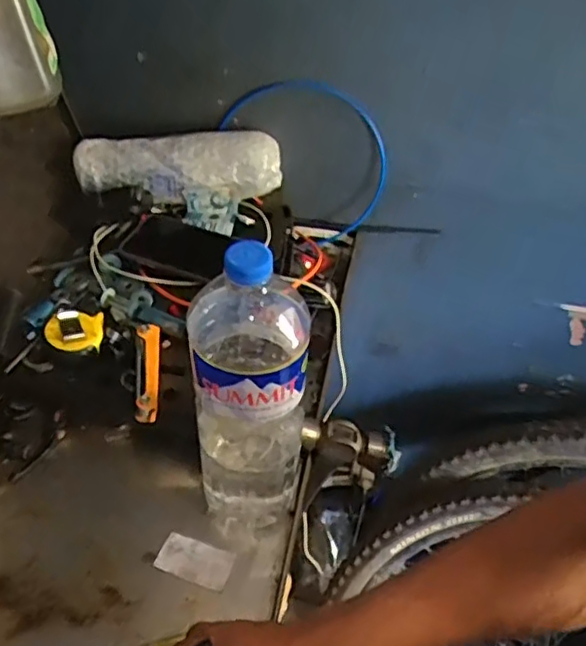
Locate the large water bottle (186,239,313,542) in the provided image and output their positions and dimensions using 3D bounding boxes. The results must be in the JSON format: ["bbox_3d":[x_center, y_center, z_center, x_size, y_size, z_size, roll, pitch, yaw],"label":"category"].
[{"bbox_3d":[-0.034,0.067,0.520,0.090,0.307,0.094,1,47,-4],"label":"large water bottle"}]

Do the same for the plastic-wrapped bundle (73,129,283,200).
[{"bbox_3d":[-0.140,-0.195,0.798,0.250,0.069,0.059,0,47,-5],"label":"plastic-wrapped bundle"}]

